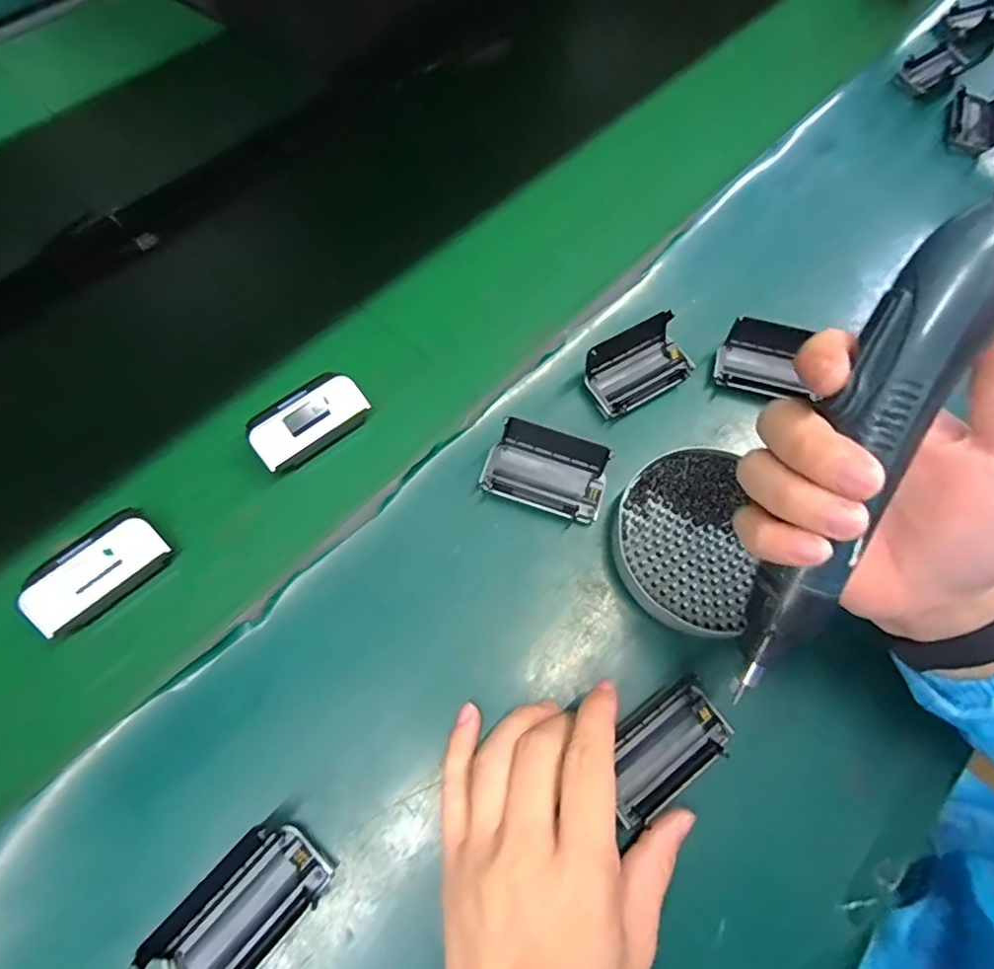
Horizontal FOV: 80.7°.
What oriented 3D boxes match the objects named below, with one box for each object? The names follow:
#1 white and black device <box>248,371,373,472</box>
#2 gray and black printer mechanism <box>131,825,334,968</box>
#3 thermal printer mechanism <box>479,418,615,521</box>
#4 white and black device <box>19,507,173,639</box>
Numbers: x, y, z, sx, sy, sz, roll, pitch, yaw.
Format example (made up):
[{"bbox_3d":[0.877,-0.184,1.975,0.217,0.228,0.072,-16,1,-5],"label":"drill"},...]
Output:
[{"bbox_3d":[-0.124,-0.042,0.384,0.075,0.023,0.037,-39,72,-17],"label":"white and black device"},{"bbox_3d":[-0.119,0.198,0.270,0.044,0.033,0.075,40,71,15],"label":"gray and black printer mechanism"},{"bbox_3d":[0.032,-0.009,0.370,0.074,0.033,0.047,17,66,6],"label":"thermal printer mechanism"},{"bbox_3d":[-0.234,0.049,0.340,0.075,0.025,0.037,-42,73,-18],"label":"white and black device"}]

